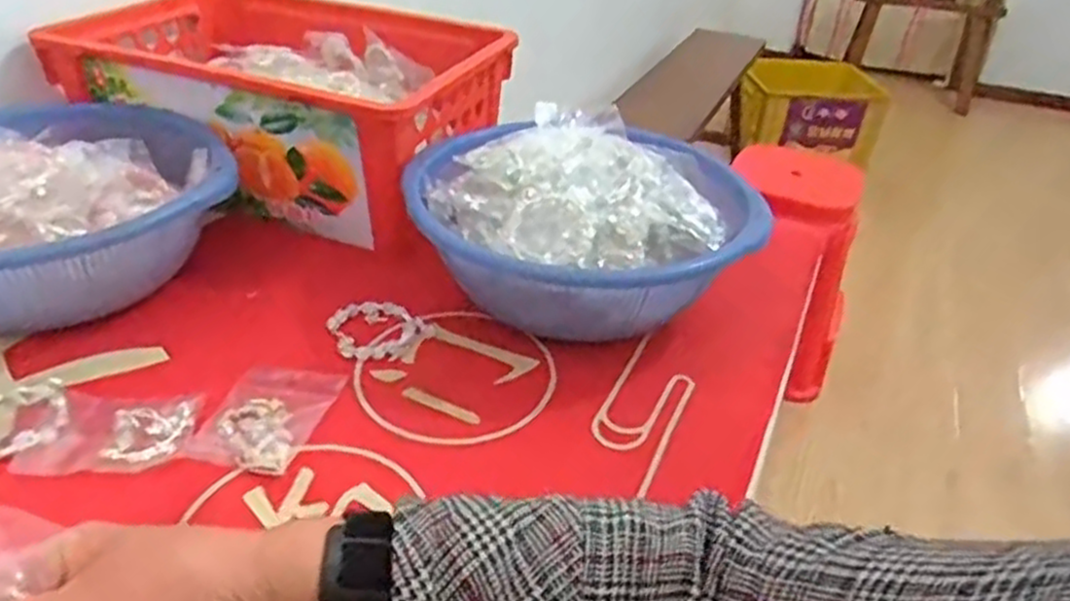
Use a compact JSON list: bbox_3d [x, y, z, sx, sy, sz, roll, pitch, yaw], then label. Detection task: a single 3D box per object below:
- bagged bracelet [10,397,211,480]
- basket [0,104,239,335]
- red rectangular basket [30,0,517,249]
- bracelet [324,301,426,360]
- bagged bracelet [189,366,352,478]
[{"bbox_3d":[-0.258,0.081,0.471,0.089,0.006,0.066,0,33,-6],"label":"bagged bracelet"},{"bbox_3d":[-0.362,-0.061,0.589,0.244,0.110,0.221,-10,36,-21],"label":"basket"},{"bbox_3d":[-0.228,-0.181,0.746,0.361,0.158,0.233,13,34,12],"label":"red rectangular basket"},{"bbox_3d":[-0.122,0.021,0.580,0.065,0.009,0.067,3,33,-2],"label":"bracelet"},{"bbox_3d":[-0.174,0.073,0.499,0.068,0.005,0.093,10,34,8],"label":"bagged bracelet"}]

